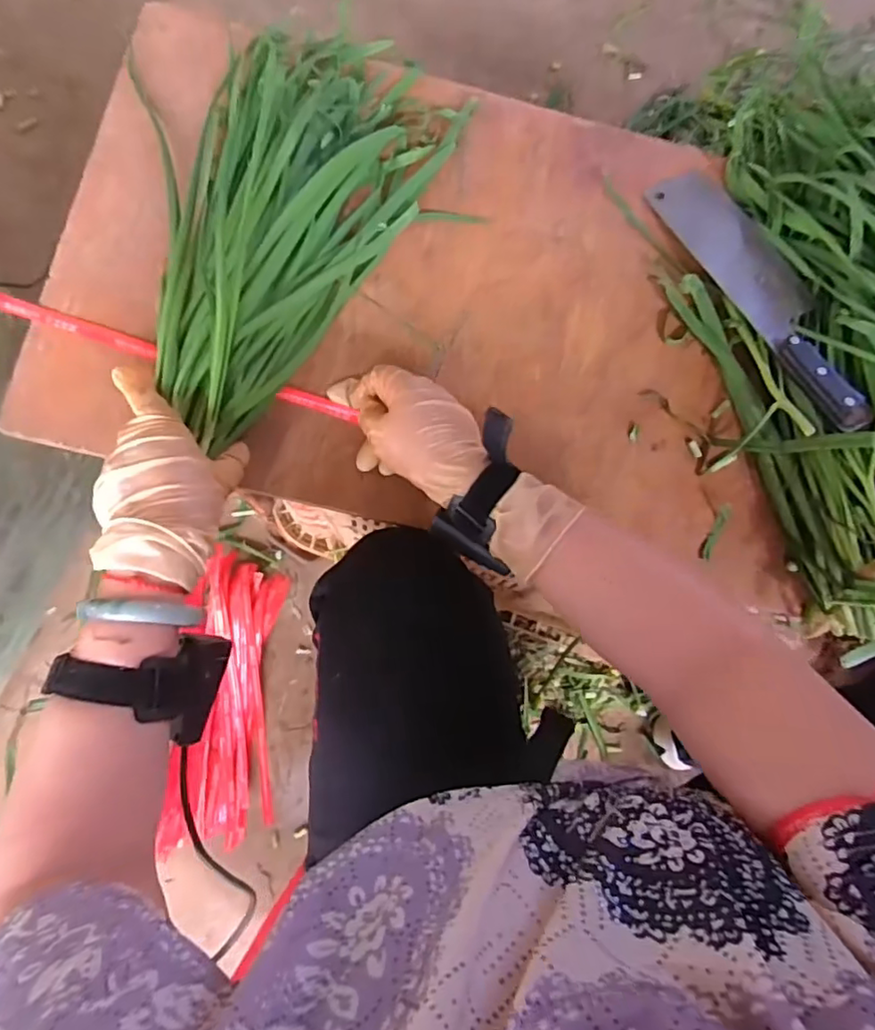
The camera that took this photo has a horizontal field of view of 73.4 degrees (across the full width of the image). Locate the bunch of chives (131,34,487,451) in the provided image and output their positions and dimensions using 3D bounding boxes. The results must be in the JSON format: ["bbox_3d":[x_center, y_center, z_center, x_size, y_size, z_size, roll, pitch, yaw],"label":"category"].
[{"bbox_3d":[-0.133,-0.245,0.472,0.223,0.045,0.372,21,75,-4],"label":"bunch of chives"}]

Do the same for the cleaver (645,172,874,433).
[{"bbox_3d":[0.280,-0.190,0.502,0.068,0.023,0.272,-20,71,-9],"label":"cleaver"}]

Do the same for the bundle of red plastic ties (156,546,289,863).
[{"bbox_3d":[-0.275,0.242,0.785,0.122,0.028,0.367,3,83,-6],"label":"bundle of red plastic ties"}]

